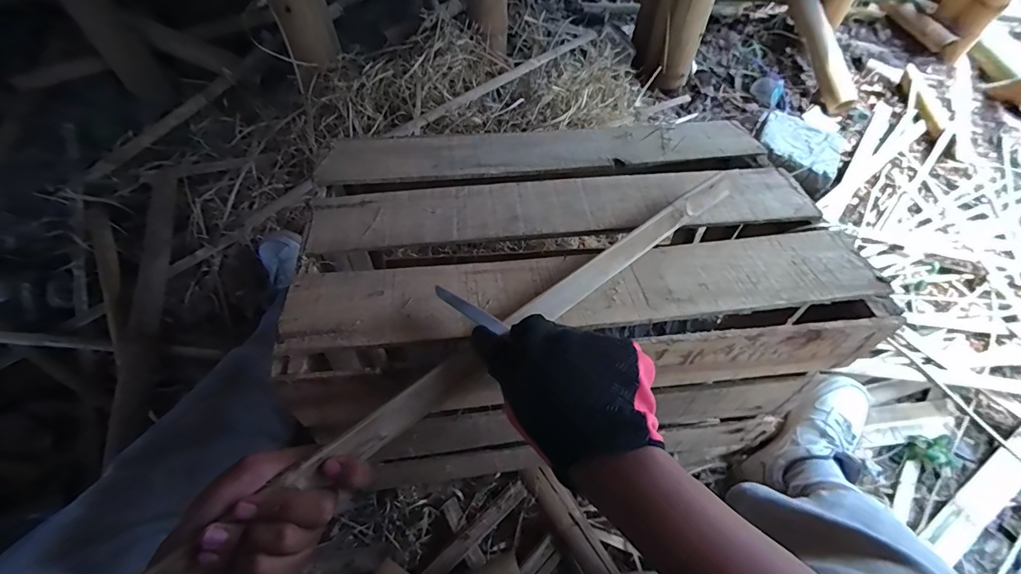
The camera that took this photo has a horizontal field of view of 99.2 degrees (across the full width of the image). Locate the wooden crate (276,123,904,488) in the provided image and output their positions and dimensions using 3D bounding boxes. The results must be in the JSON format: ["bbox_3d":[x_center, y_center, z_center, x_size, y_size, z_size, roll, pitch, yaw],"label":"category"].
[{"bbox_3d":[0.065,0.019,0.607,0.577,0.327,0.380,-5,57,-6],"label":"wooden crate"}]

